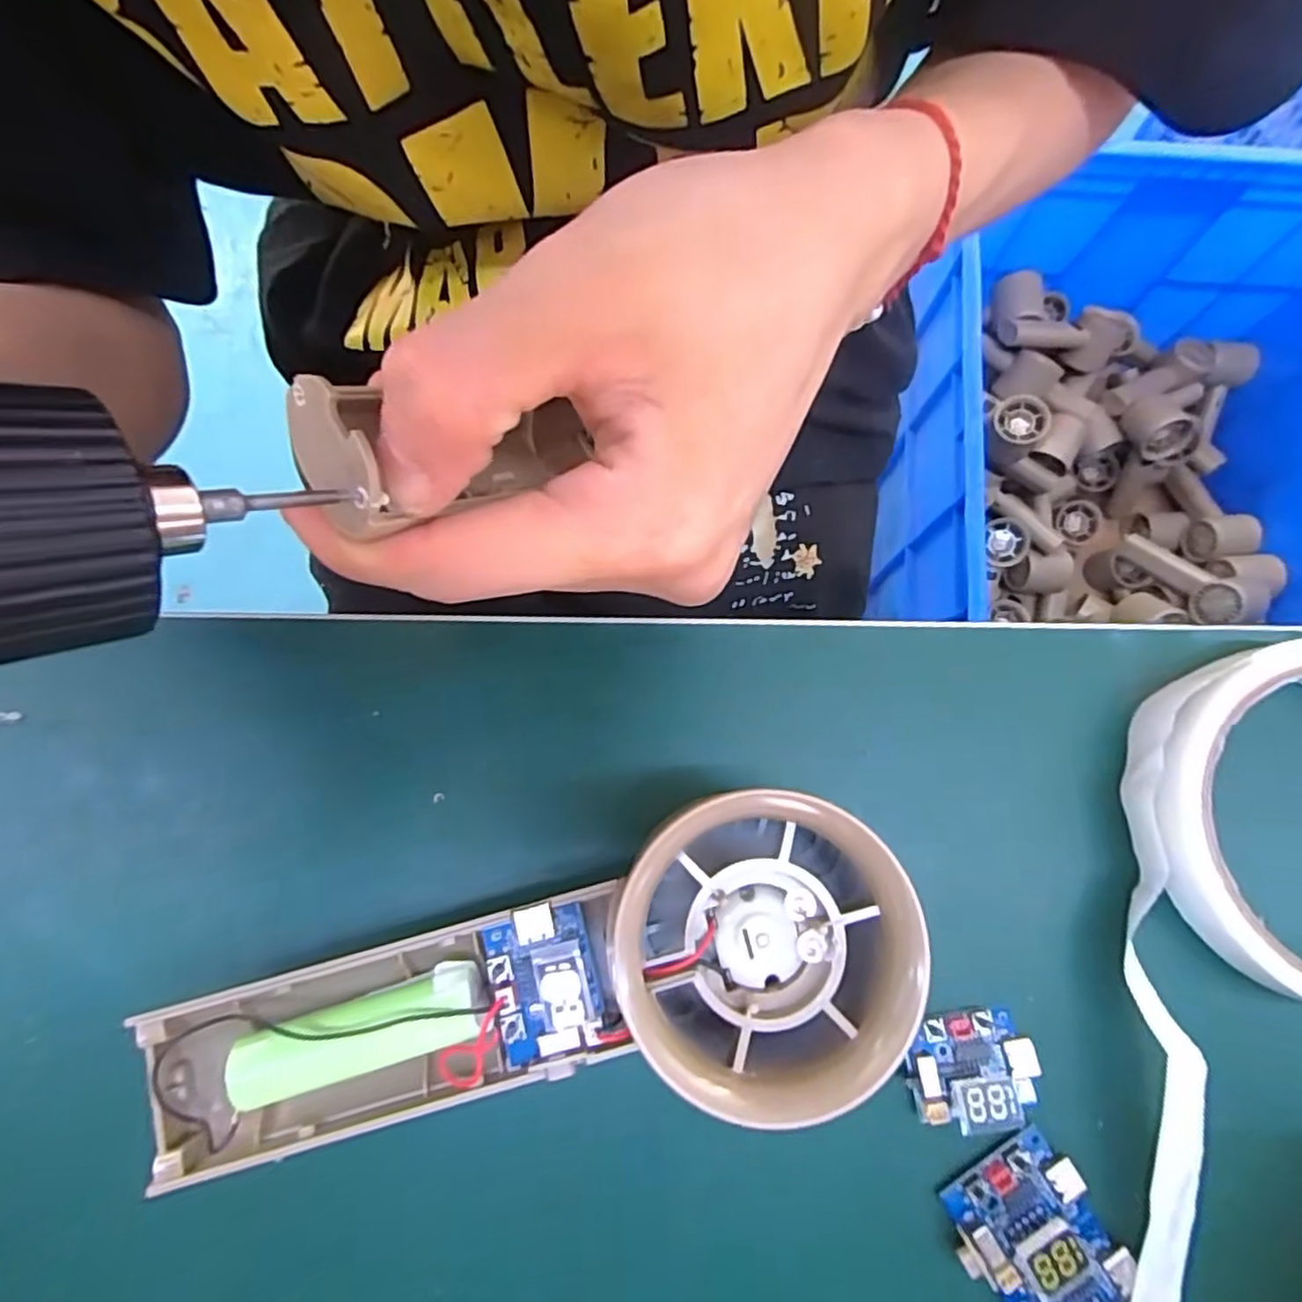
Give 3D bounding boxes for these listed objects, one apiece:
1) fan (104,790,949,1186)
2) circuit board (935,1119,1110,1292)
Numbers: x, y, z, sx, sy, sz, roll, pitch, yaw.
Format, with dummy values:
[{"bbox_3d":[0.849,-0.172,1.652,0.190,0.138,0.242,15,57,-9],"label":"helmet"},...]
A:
[{"bbox_3d":[-0.027,0.075,0.150,0.156,0.052,0.054,-18,80,-3],"label":"fan"},{"bbox_3d":[0.086,0.132,0.161,0.032,0.014,0.024,-24,80,-4],"label":"circuit board"}]

